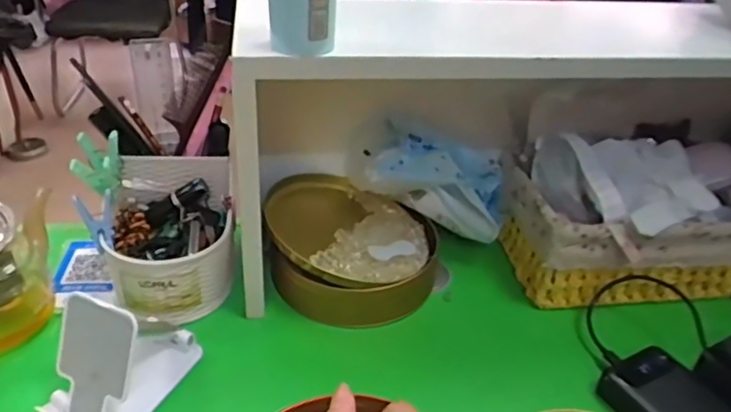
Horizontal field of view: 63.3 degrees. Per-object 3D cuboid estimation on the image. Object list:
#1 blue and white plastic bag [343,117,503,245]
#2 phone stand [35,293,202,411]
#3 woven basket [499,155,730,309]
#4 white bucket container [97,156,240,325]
[{"bbox_3d":[0.071,-0.027,0.618,0.166,0.091,0.091,-2,32,-9],"label":"blue and white plastic bag"},{"bbox_3d":[-0.187,0.107,0.453,0.067,0.096,0.110,13,33,15],"label":"phone stand"},{"bbox_3d":[0.270,0.029,0.622,0.222,0.096,0.136,-1,32,-9],"label":"woven basket"},{"bbox_3d":[-0.182,0.029,0.556,0.114,0.101,0.119,-6,33,-15],"label":"white bucket container"}]

